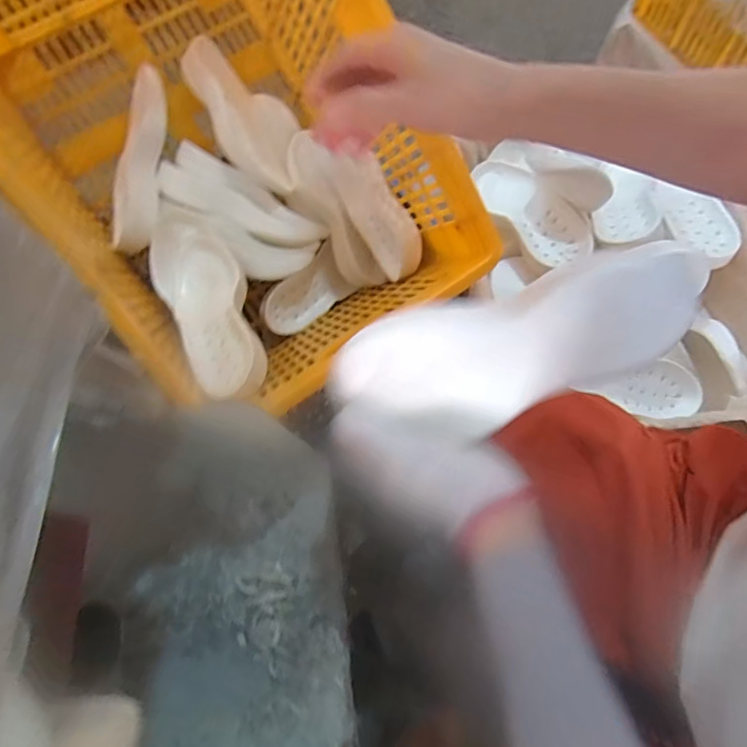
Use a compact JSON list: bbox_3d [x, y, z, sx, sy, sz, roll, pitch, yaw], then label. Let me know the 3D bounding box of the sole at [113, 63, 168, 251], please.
[{"bbox_3d":[-0.377,-0.346,0.796,0.086,0.037,0.282,10,95,7],"label":"sole"}]

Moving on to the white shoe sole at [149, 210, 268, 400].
[{"bbox_3d":[-0.251,-0.111,0.748,0.125,0.037,0.342,-28,68,-10],"label":"white shoe sole"}]

